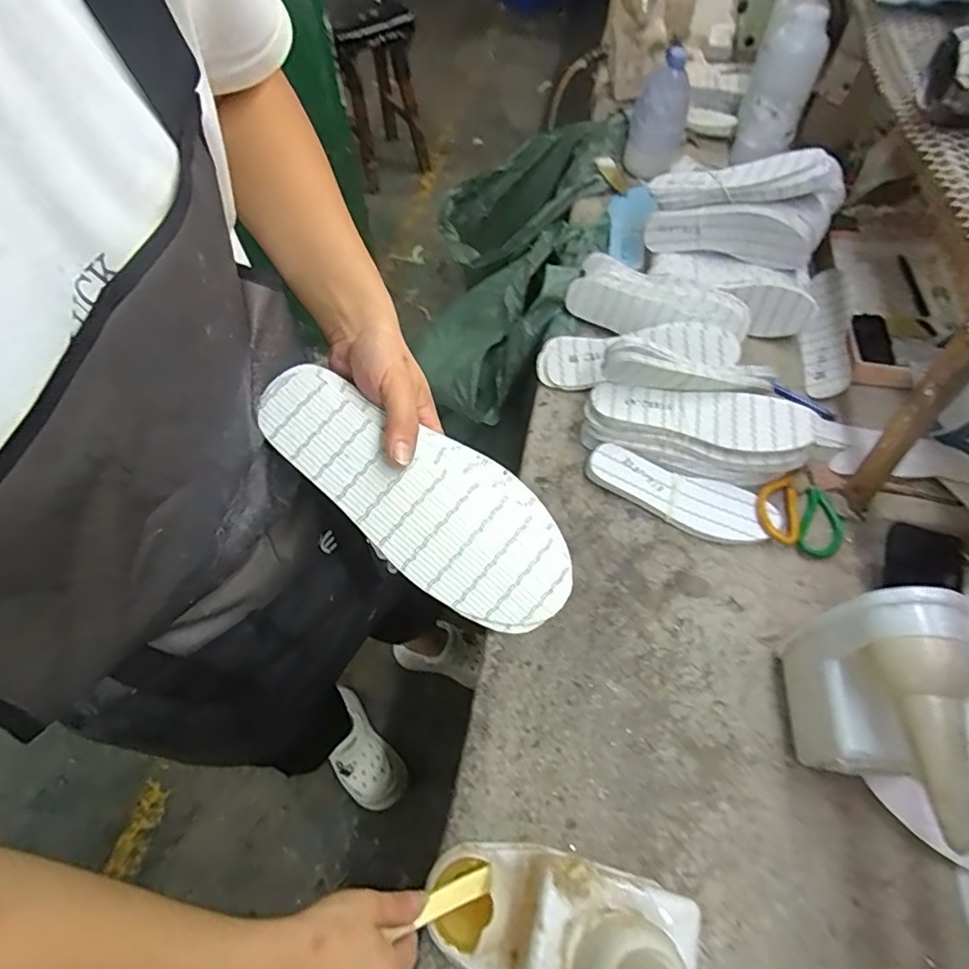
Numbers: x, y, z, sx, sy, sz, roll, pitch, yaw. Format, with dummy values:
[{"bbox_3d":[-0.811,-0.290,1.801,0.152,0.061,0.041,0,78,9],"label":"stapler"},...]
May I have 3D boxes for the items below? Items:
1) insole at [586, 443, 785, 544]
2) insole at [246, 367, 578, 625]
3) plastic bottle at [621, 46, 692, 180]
[{"bbox_3d":[0.236,0.015,0.699,0.226,0.012,0.070,20,75,11],"label":"insole"},{"bbox_3d":[-0.049,0.006,0.386,0.240,0.014,0.094,33,81,2],"label":"insole"},{"bbox_3d":[0.311,-0.663,1.012,0.094,0.168,0.107,3,58,3],"label":"plastic bottle"}]

